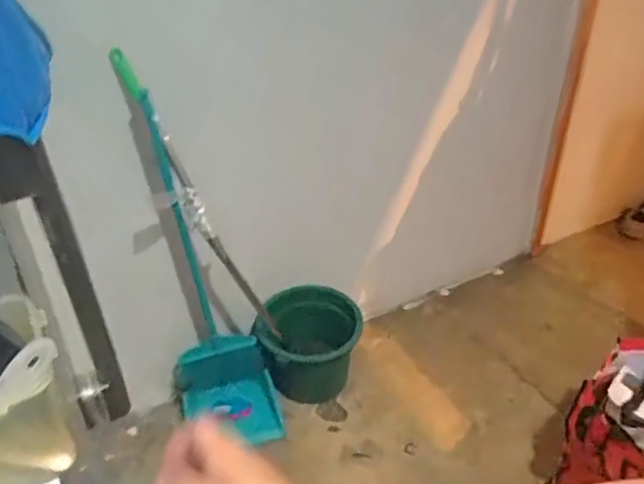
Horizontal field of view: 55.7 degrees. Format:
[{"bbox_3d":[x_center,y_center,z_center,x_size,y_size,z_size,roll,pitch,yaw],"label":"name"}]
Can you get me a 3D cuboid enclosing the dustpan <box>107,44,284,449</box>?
[{"bbox_3d":[-0.252,0.077,1.376,0.246,0.957,0.227,-8,36,-9],"label":"dustpan"}]

